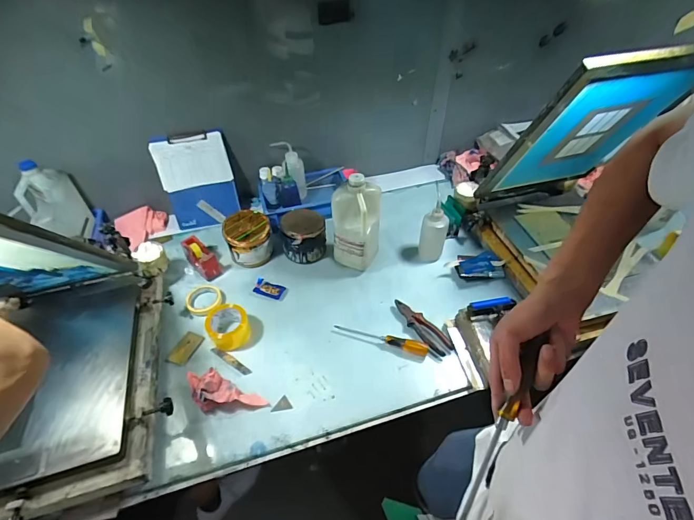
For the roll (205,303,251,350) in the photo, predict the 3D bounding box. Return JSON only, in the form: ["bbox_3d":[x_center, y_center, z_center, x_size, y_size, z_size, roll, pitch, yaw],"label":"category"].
[{"bbox_3d":[-0.303,0.170,0.952,0.099,0.065,0.097,0,46,0],"label":"roll"}]

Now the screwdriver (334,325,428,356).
[{"bbox_3d":[0.084,0.195,0.945,0.237,0.034,0.026,16,48,16],"label":"screwdriver"}]

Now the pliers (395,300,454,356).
[{"bbox_3d":[0.189,0.173,0.981,0.058,0.034,0.195,-26,51,-23],"label":"pliers"}]

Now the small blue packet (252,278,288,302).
[{"bbox_3d":[-0.220,0.083,1.069,0.095,0.011,0.047,13,47,13],"label":"small blue packet"}]

